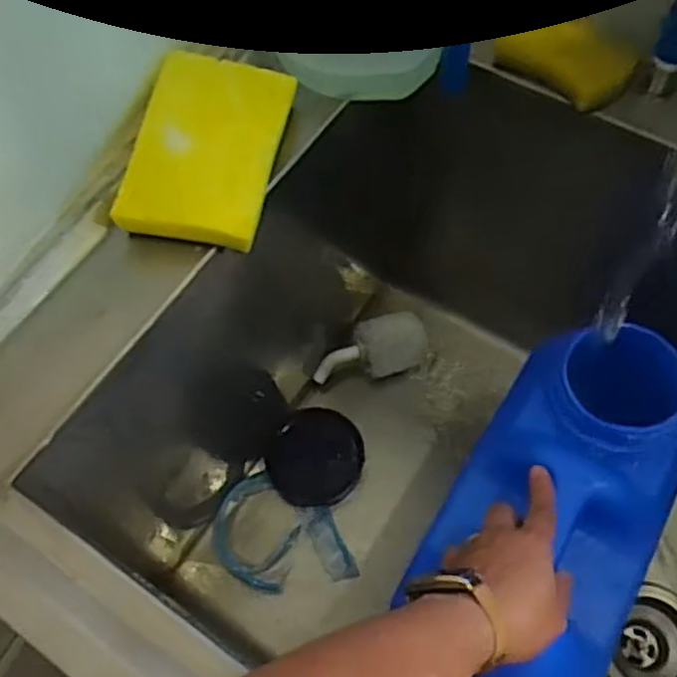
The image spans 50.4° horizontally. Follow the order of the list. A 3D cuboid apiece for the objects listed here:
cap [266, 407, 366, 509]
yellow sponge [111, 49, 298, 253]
[{"bbox_3d":[-0.026,0.132,0.805,0.105,0.026,0.105,0,89,-8],"label":"cap"},{"bbox_3d":[-0.092,-0.136,0.510,0.094,0.026,0.144,14,77,-2],"label":"yellow sponge"}]

